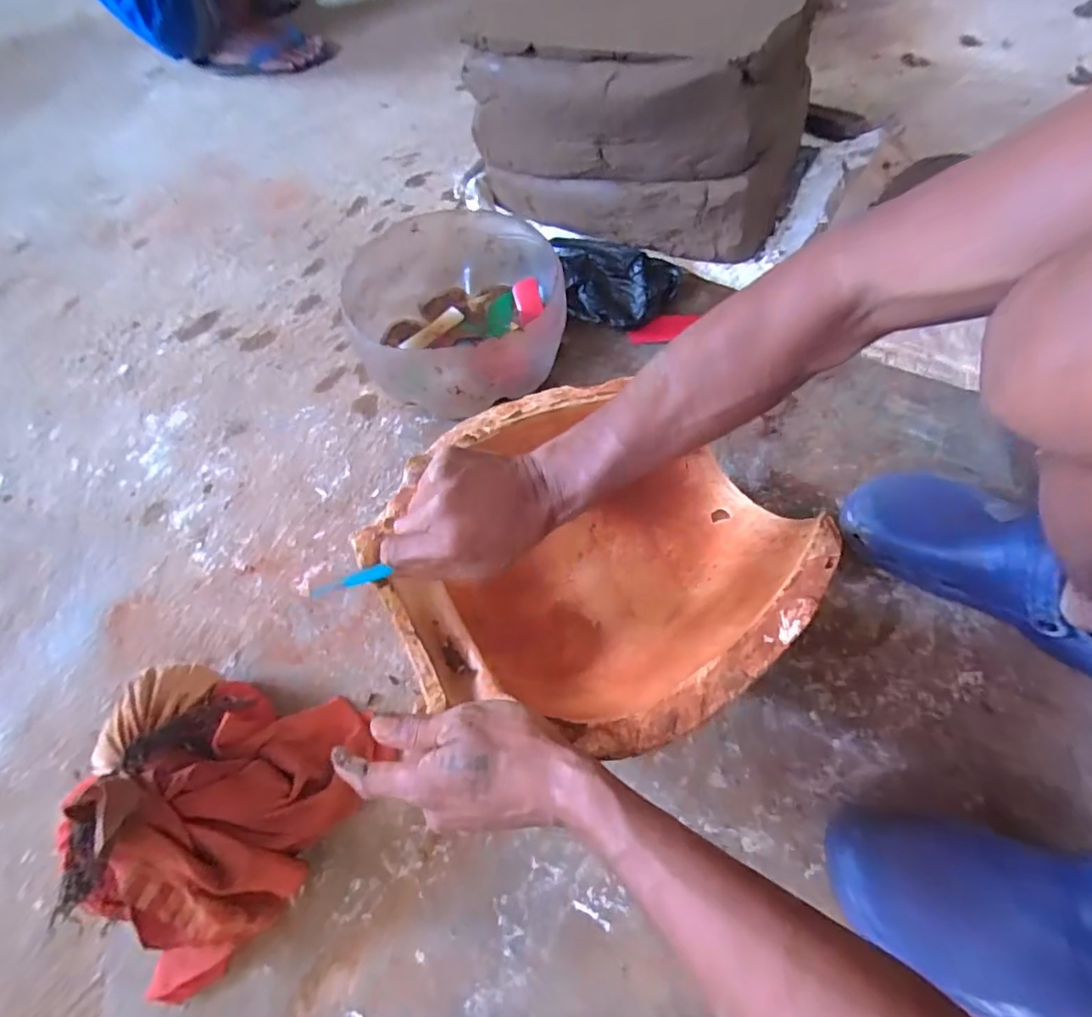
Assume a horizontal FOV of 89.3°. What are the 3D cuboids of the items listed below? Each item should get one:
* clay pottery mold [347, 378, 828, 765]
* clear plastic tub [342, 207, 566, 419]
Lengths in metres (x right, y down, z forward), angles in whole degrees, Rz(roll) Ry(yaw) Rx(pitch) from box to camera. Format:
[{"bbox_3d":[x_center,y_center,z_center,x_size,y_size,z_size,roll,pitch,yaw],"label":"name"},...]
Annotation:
[{"bbox_3d":[0.041,0.049,0.482,0.320,0.139,0.291,-1,62,3],"label":"clay pottery mold"},{"bbox_3d":[-0.099,-0.227,0.663,0.239,0.133,0.244,-1,62,3],"label":"clear plastic tub"}]

